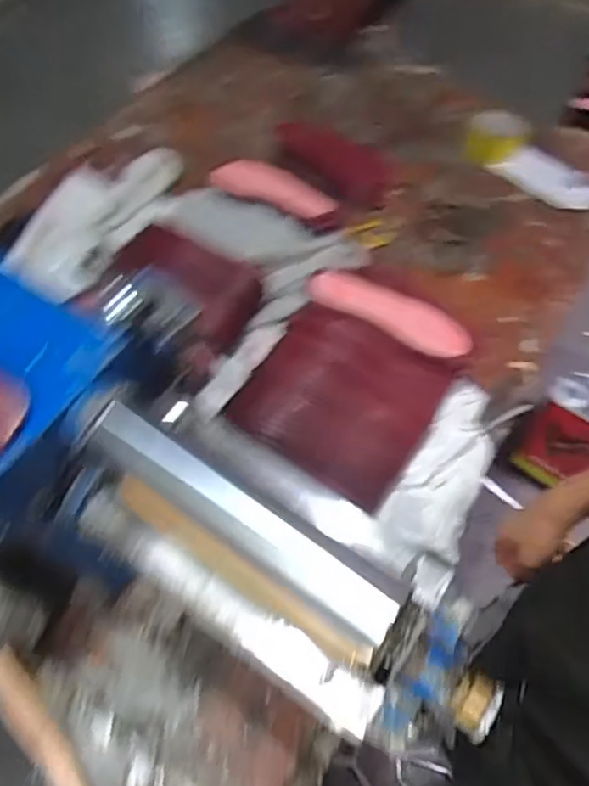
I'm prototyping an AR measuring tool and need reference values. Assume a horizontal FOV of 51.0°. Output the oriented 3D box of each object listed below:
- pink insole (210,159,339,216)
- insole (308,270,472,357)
[{"bbox_3d":[-0.035,-0.340,1.014,0.213,0.020,0.070,21,59,13],"label":"pink insole"},{"bbox_3d":[0.125,-0.109,0.797,0.209,0.026,0.069,23,62,11],"label":"insole"}]

